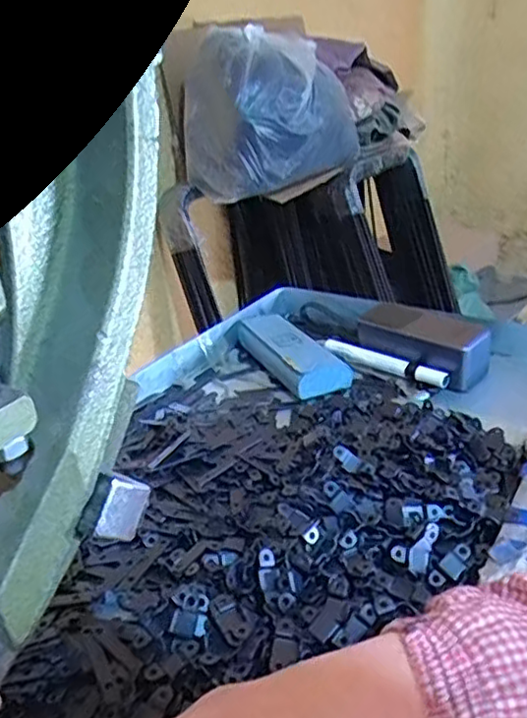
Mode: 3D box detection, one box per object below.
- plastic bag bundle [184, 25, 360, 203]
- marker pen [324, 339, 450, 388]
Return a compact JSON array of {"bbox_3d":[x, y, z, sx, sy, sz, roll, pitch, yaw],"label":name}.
[{"bbox_3d":[0.004,-0.550,1.461,0.286,0.309,0.279,14,32,32],"label":"plastic bag bundle"},{"bbox_3d":[0.122,0.004,0.673,0.141,0.019,0.020,17,34,35],"label":"marker pen"}]

